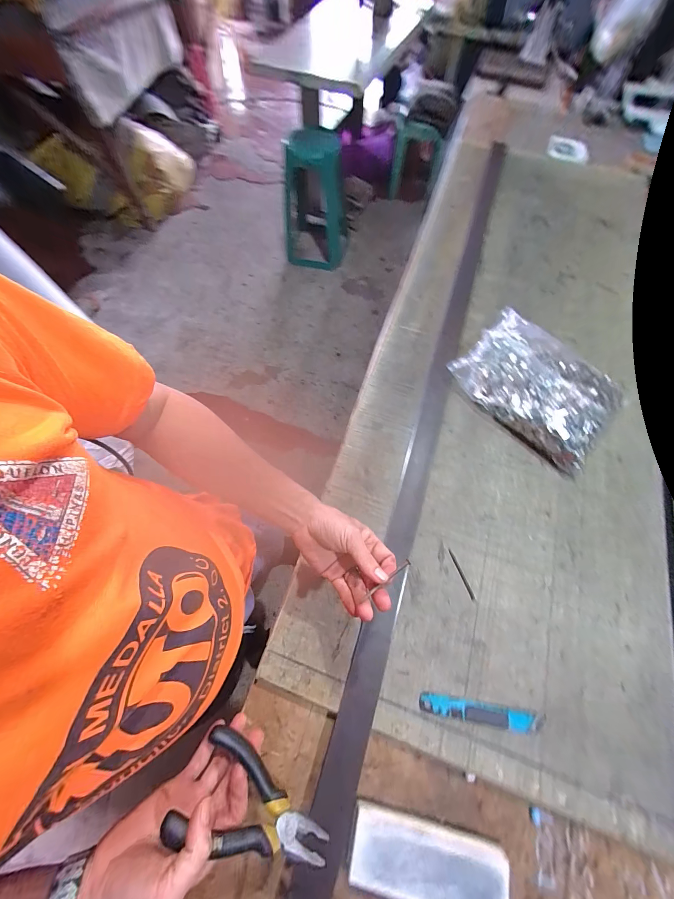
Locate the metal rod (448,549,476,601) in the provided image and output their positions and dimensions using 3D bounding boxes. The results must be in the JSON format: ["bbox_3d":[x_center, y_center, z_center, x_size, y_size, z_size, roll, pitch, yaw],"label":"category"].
[{"bbox_3d":[0.198,0.197,0.484,0.008,0.005,0.078,-18,69,-7],"label":"metal rod"}]

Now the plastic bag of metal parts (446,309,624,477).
[{"bbox_3d":[0.384,-0.124,0.574,0.195,0.084,0.289,-41,74,-15],"label":"plastic bag of metal parts"}]

